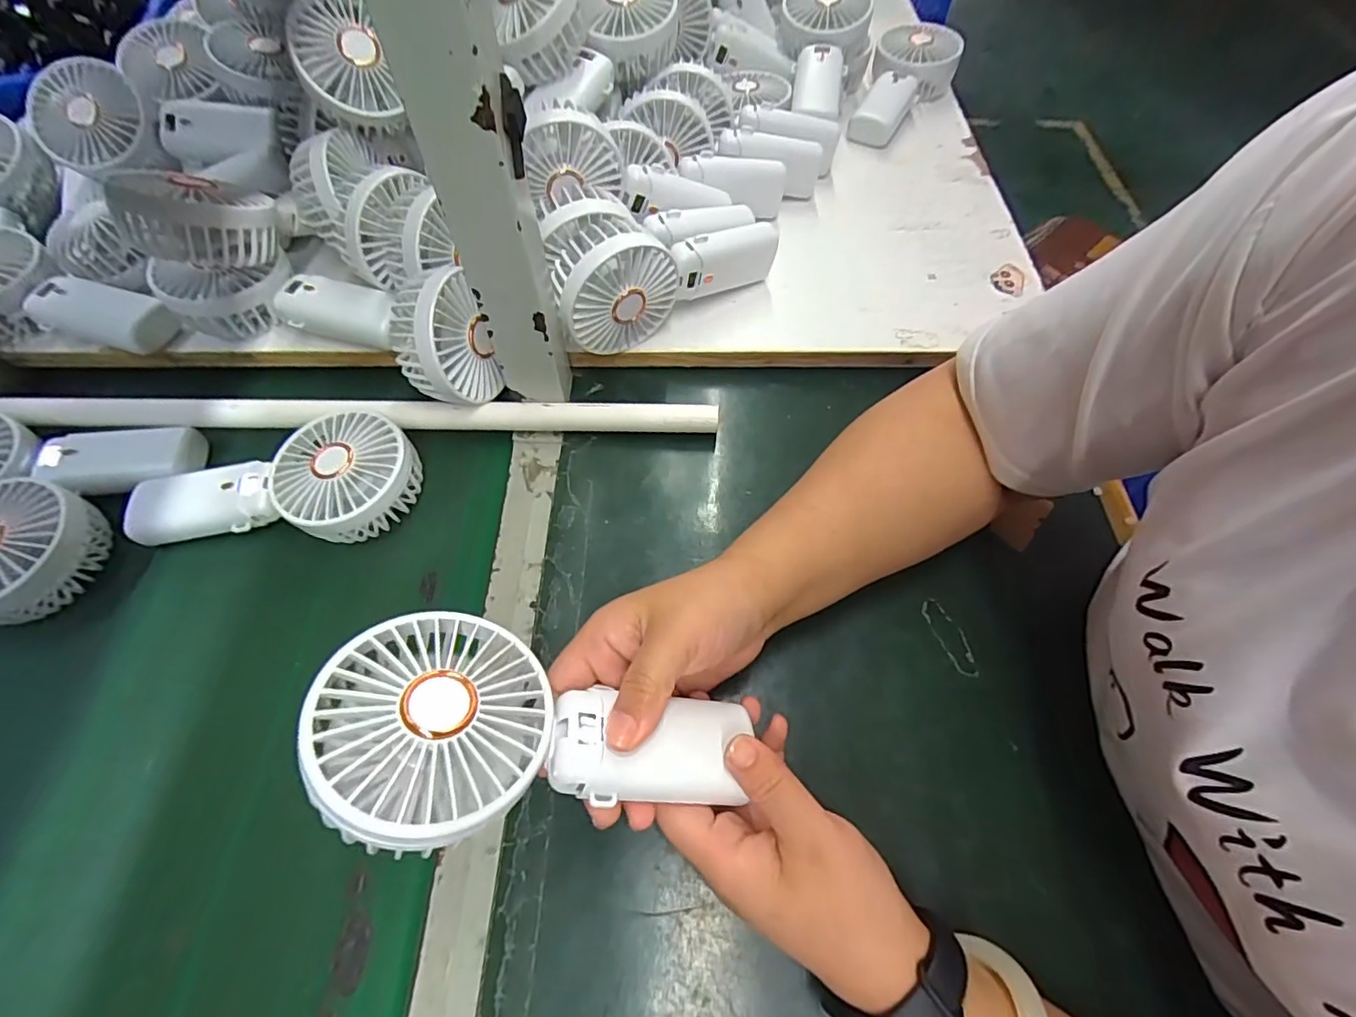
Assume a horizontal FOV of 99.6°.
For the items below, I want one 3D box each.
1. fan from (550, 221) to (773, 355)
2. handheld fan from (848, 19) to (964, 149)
[{"bbox_3d":[-0.003,-0.176,0.421,0.184,0.090,0.046,-25,63,-14],"label":"fan"},{"bbox_3d":[0.240,-0.441,0.601,0.086,0.050,0.174,18,63,10],"label":"handheld fan"}]

